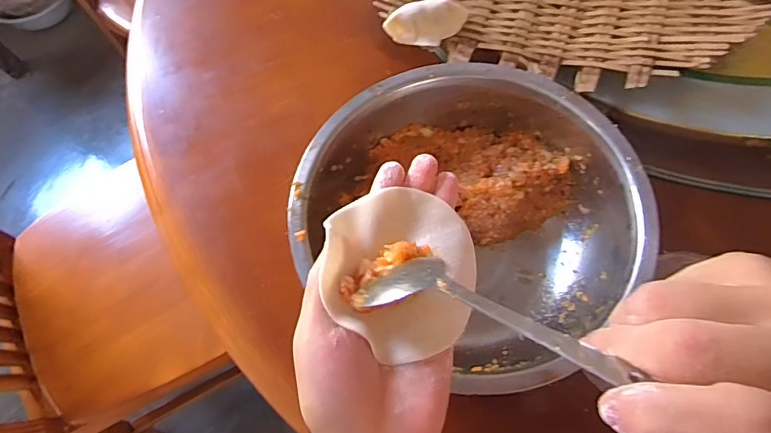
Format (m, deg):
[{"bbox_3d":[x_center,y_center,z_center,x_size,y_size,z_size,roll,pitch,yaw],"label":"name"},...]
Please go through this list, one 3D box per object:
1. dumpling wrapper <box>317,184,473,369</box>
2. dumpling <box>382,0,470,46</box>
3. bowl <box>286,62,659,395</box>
[{"bbox_3d":[0.009,0.026,0.233,0.070,0.024,0.080,4,65,5],"label":"dumpling wrapper"},{"bbox_3d":[0.038,-0.161,0.404,0.074,0.024,0.036,-16,65,-4],"label":"dumpling"},{"bbox_3d":[0.061,-0.004,0.361,0.215,0.087,0.206,-1,64,3],"label":"bowl"}]

